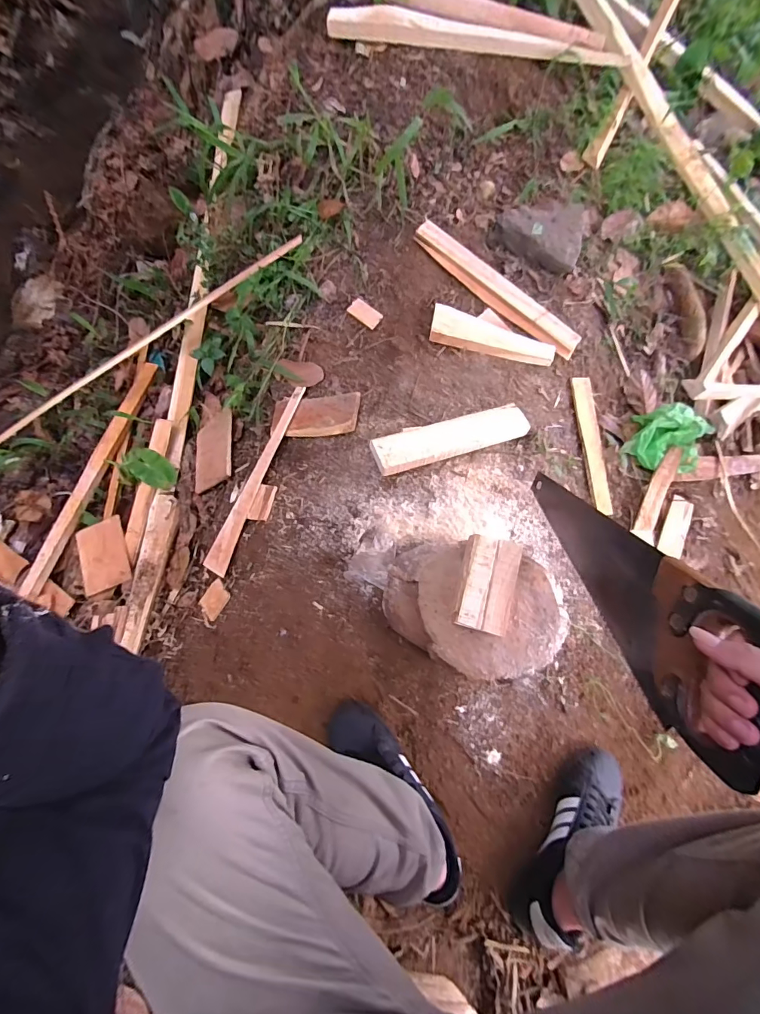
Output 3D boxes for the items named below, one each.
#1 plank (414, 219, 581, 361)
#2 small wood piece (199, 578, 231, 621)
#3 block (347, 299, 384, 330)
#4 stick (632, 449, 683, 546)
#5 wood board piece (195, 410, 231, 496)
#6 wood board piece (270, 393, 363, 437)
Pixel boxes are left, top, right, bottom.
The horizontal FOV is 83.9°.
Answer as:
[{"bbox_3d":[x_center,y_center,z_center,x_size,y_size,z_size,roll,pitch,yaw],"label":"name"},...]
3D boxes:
[{"bbox_3d":[0.235,-0.441,0.862,0.395,0.031,0.054,41,74,4],"label":"plank"},{"bbox_3d":[-0.309,0.171,0.789,0.056,0.005,0.064,39,96,30],"label":"small wood piece"},{"bbox_3d":[-0.030,-0.402,0.877,0.073,0.013,0.039,41,75,18],"label":"block"},{"bbox_3d":[0.598,-0.030,0.910,0.044,0.021,0.242,26,71,14],"label":"stick"},{"bbox_3d":[-0.361,-0.124,0.913,0.106,0.011,0.189,-19,60,23],"label":"wood board piece"},{"bbox_3d":[-0.131,-0.181,0.836,0.190,0.022,0.087,2,66,21],"label":"wood board piece"}]

